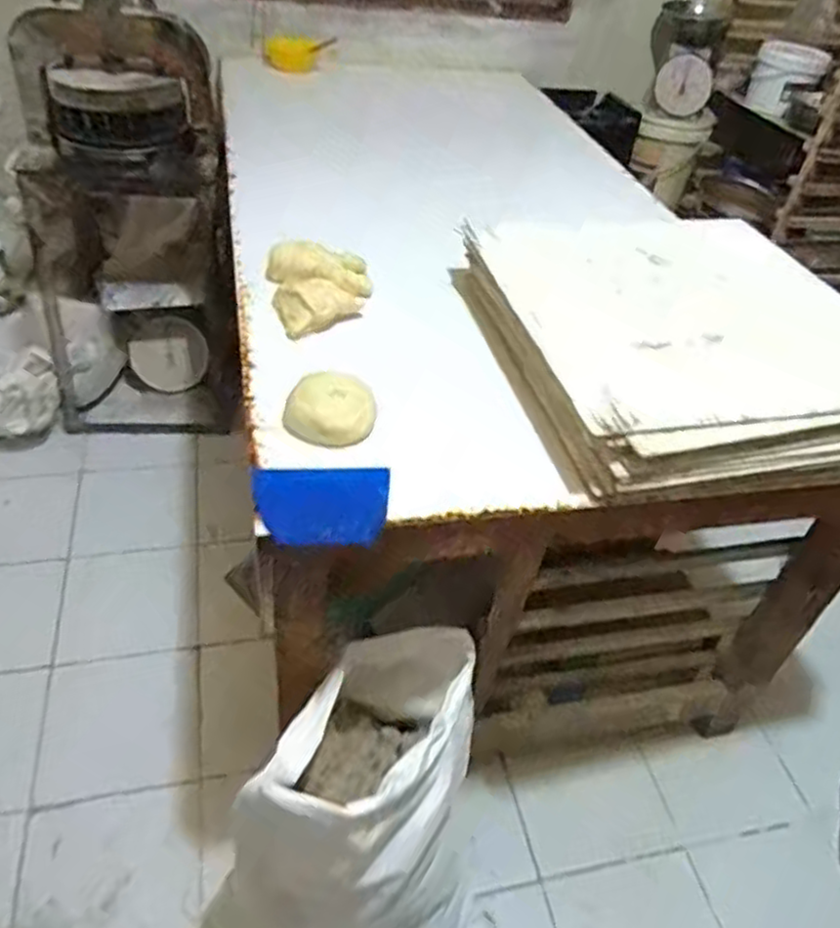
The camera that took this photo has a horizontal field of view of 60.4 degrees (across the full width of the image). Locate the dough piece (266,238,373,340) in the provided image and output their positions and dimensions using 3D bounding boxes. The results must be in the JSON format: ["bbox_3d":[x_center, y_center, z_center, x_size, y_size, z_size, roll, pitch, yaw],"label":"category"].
[{"bbox_3d":[-0.159,-0.285,1.166,0.164,0.065,0.191,-1,43,-10],"label":"dough piece"}]

